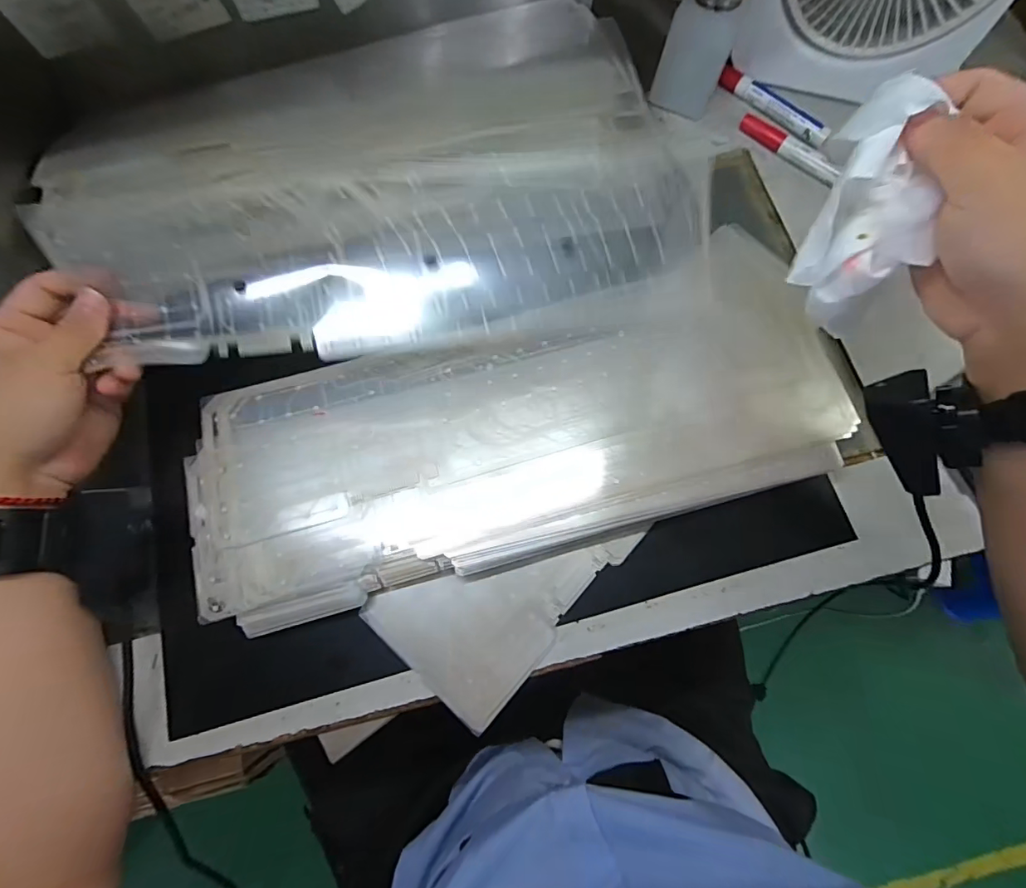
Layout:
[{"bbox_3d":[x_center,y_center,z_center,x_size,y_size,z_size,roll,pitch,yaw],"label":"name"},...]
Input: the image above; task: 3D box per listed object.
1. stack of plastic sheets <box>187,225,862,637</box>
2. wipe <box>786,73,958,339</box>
[{"bbox_3d":[0.014,-0.003,0.334,0.460,0.038,0.178,-16,74,-5],"label":"stack of plastic sheets"},{"bbox_3d":[0.184,-0.119,0.244,0.050,0.027,0.115,2,114,0],"label":"wipe"}]

